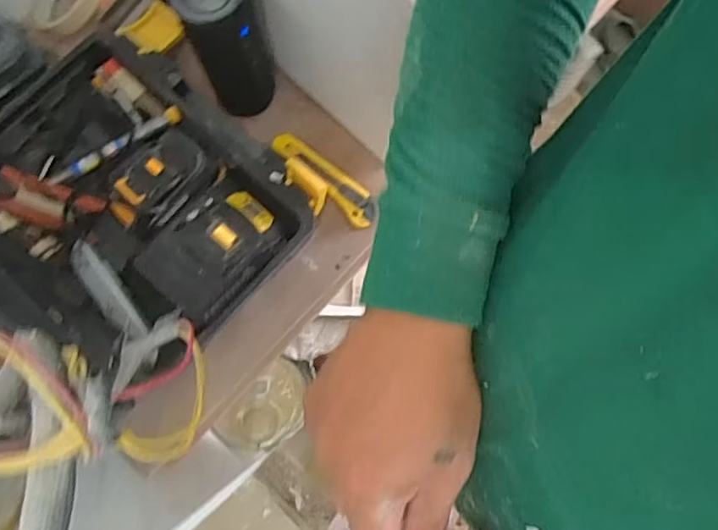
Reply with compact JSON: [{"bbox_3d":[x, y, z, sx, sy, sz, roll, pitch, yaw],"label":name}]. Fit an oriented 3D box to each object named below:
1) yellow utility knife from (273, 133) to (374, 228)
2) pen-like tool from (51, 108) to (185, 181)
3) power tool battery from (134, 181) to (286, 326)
[{"bbox_3d":[-0.037,-0.102,0.653,0.145,0.010,0.036,44,81,7],"label":"yellow utility knife"},{"bbox_3d":[-0.257,-0.126,0.608,0.150,0.009,0.017,-31,81,-7],"label":"pen-like tool"},{"bbox_3d":[-0.147,-0.017,0.582,0.101,0.045,0.135,37,80,6],"label":"power tool battery"}]

